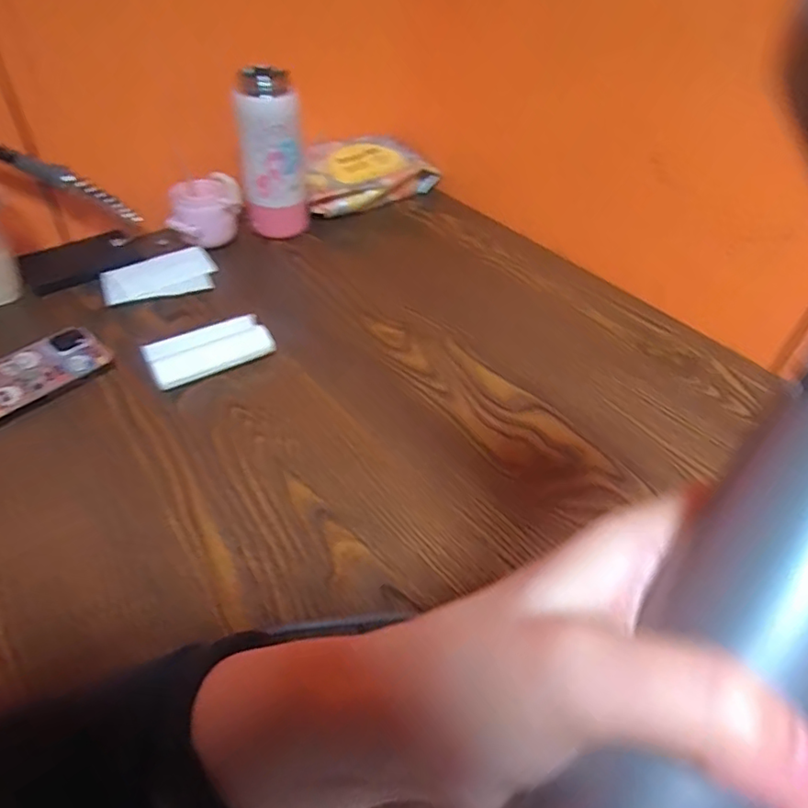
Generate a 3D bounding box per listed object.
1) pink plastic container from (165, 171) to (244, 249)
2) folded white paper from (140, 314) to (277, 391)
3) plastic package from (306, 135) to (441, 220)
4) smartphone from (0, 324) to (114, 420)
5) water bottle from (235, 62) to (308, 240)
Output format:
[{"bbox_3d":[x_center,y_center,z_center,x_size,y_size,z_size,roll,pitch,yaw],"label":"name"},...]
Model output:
[{"bbox_3d":[-0.225,-0.215,0.646,0.083,0.072,0.057,-19,49,-22],"label":"pink plastic container"},{"bbox_3d":[-0.179,-0.049,0.526,0.108,0.025,0.052,-19,49,-22],"label":"folded white paper"},{"bbox_3d":[-0.056,-0.297,0.737,0.194,0.053,0.101,-32,55,-31],"label":"plastic package"},{"bbox_3d":[-0.341,-0.023,0.496,0.146,0.010,0.070,-35,67,-25],"label":"smartphone"},{"bbox_3d":[-0.143,-0.260,0.622,0.063,0.180,0.058,-3,45,-8],"label":"water bottle"}]

